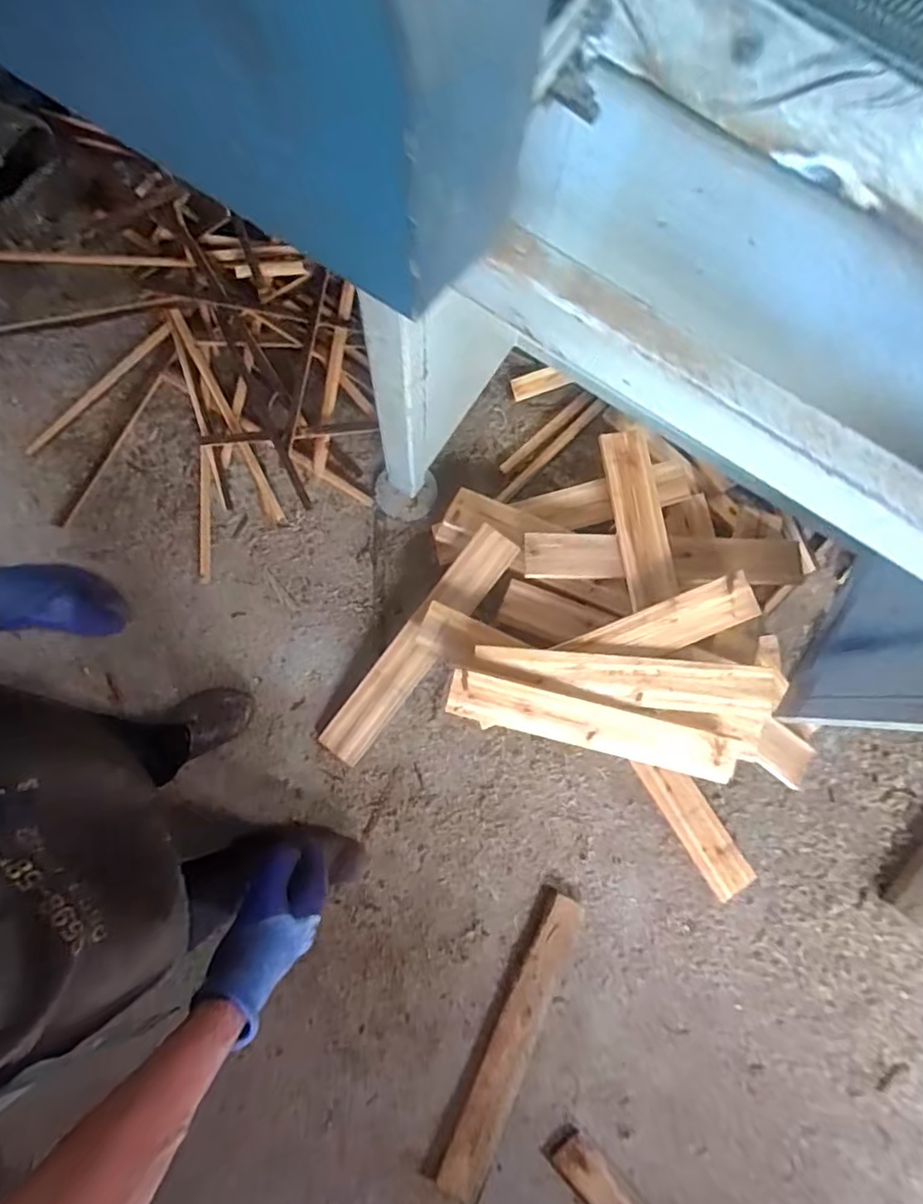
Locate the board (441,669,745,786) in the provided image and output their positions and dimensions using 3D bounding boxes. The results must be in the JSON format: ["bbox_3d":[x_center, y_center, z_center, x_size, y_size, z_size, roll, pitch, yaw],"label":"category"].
[{"bbox_3d":[0.218,0.212,1.007,0.487,0.019,0.079,15,103,0],"label":"board"}]

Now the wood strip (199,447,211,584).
[{"bbox_3d":[-0.501,-0.169,1.162,0.020,0.012,0.269,-5,80,-2],"label":"wood strip"}]

